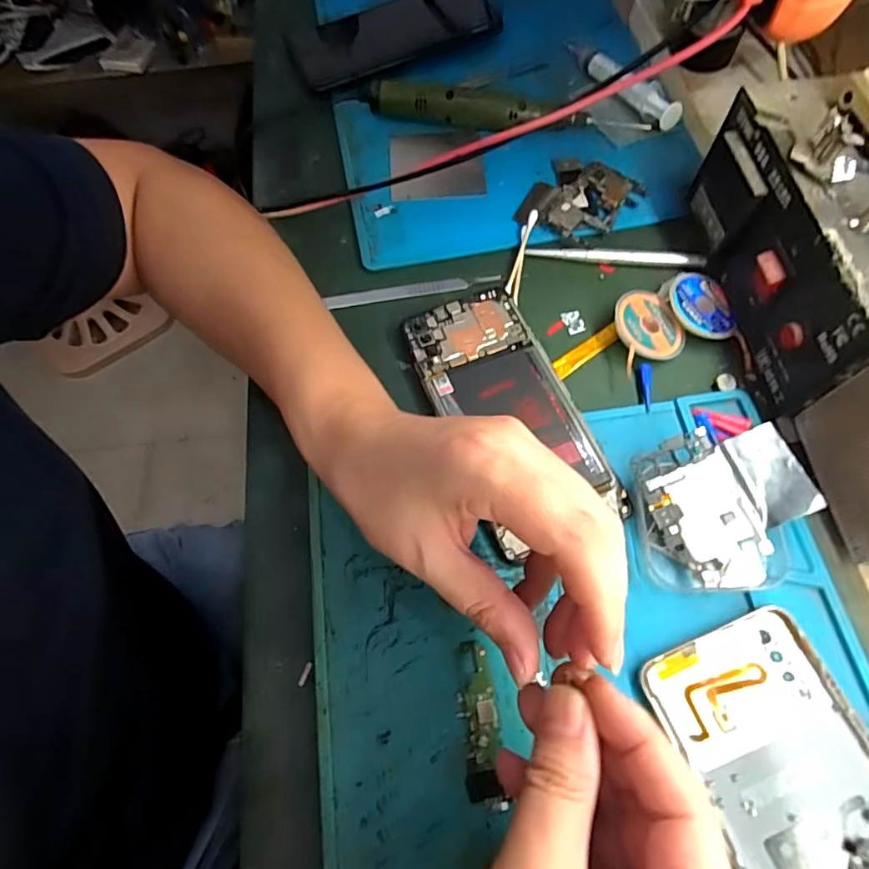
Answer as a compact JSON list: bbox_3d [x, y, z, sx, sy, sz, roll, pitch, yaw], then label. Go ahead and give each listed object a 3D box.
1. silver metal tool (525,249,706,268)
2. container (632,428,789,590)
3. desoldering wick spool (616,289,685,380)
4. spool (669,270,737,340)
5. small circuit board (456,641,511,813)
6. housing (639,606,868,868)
[{"bbox_3d":[0.116,-0.116,0.341,0.110,0.004,0.008,7,66,6],"label":"silver metal tool"},{"bbox_3d":[0.131,0.039,0.259,0.057,0.020,0.073,-6,65,0],"label":"container"},{"bbox_3d":[0.124,-0.063,0.312,0.042,0.016,0.046,-1,65,2],"label":"desoldering wick spool"},{"bbox_3d":[0.160,-0.077,0.315,0.041,0.012,0.042,-1,65,2],"label":"spool"},{"bbox_3d":[0.020,0.128,0.234,0.017,0.004,0.065,-7,65,0],"label":"small circuit board"},{"bbox_3d":[0.156,0.159,0.209,0.074,0.010,0.160,-21,66,-7],"label":"housing"}]

